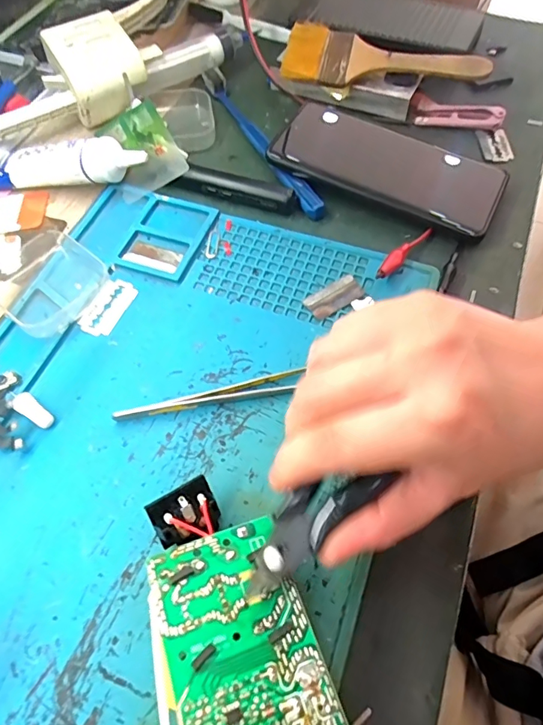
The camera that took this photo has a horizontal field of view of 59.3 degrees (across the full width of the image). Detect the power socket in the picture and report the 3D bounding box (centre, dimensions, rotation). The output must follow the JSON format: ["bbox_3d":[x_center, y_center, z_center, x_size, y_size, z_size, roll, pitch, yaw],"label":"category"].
[{"bbox_3d":[-0.040,0.073,0.227,0.030,0.026,0.027,-29,64,-15],"label":"power socket"}]

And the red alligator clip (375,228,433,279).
[{"bbox_3d":[0.088,-0.074,0.317,0.011,0.011,0.060,33,66,18],"label":"red alligator clip"}]

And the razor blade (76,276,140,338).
[{"bbox_3d":[-0.103,-0.036,0.304,0.022,0.004,0.043,19,62,11],"label":"razor blade"}]

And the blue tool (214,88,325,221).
[{"bbox_3d":[-0.007,-0.169,0.375,0.016,0.012,0.169,-25,63,-13],"label":"blue tool"}]

